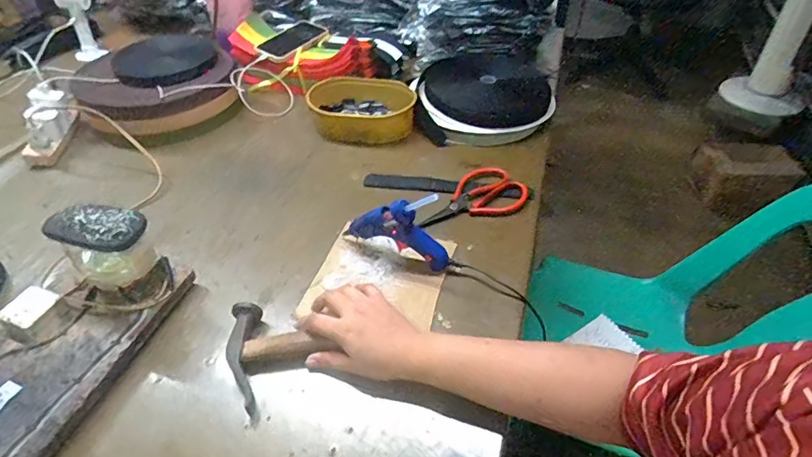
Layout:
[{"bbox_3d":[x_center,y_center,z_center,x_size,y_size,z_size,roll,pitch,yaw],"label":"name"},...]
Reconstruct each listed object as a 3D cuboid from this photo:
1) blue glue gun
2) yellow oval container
[{"bbox_3d":[-0.013,-0.004,0.580,0.136,0.116,0.024,12,44,14],"label":"blue glue gun"},{"bbox_3d":[-0.082,-0.211,0.845,0.199,0.063,0.113,6,44,6],"label":"yellow oval container"}]

